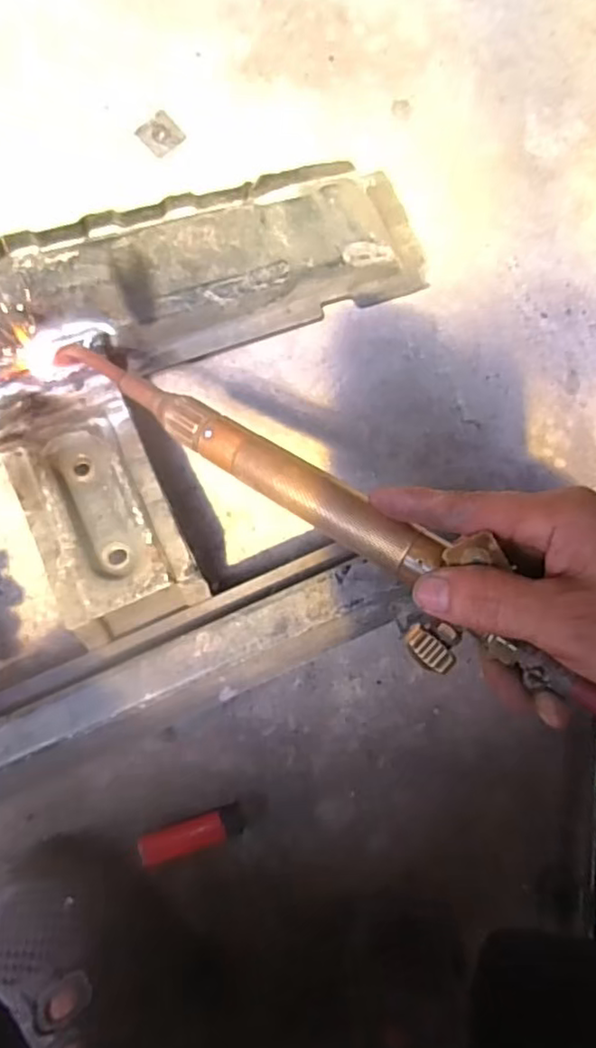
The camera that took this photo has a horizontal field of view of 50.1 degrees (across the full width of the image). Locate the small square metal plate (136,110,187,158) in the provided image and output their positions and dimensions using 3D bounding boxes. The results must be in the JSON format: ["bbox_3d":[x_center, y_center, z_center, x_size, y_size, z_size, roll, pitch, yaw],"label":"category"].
[{"bbox_3d":[-0.122,-0.346,0.566,0.033,0.004,0.032,-44,90,-9],"label":"small square metal plate"}]

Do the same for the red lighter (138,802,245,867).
[{"bbox_3d":[-0.083,0.245,0.502,0.080,0.008,0.024,-11,85,-20],"label":"red lighter"}]

